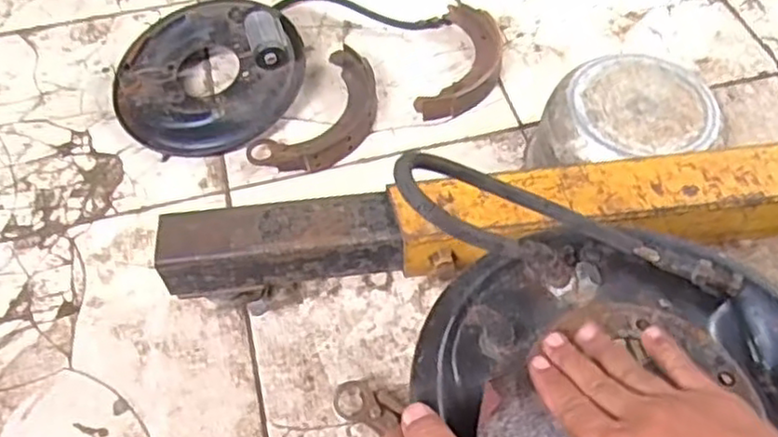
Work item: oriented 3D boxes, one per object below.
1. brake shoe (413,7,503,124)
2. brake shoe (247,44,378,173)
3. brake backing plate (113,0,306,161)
[{"bbox_3d":[0.111,-0.226,1.005,0.103,0.037,0.221,15,59,11],"label":"brake shoe"},{"bbox_3d":[-0.083,-0.143,0.954,0.119,0.033,0.223,28,63,18],"label":"brake shoe"},{"bbox_3d":[-0.256,-0.207,0.978,0.271,0.082,0.244,-9,58,-4],"label":"brake backing plate"}]

